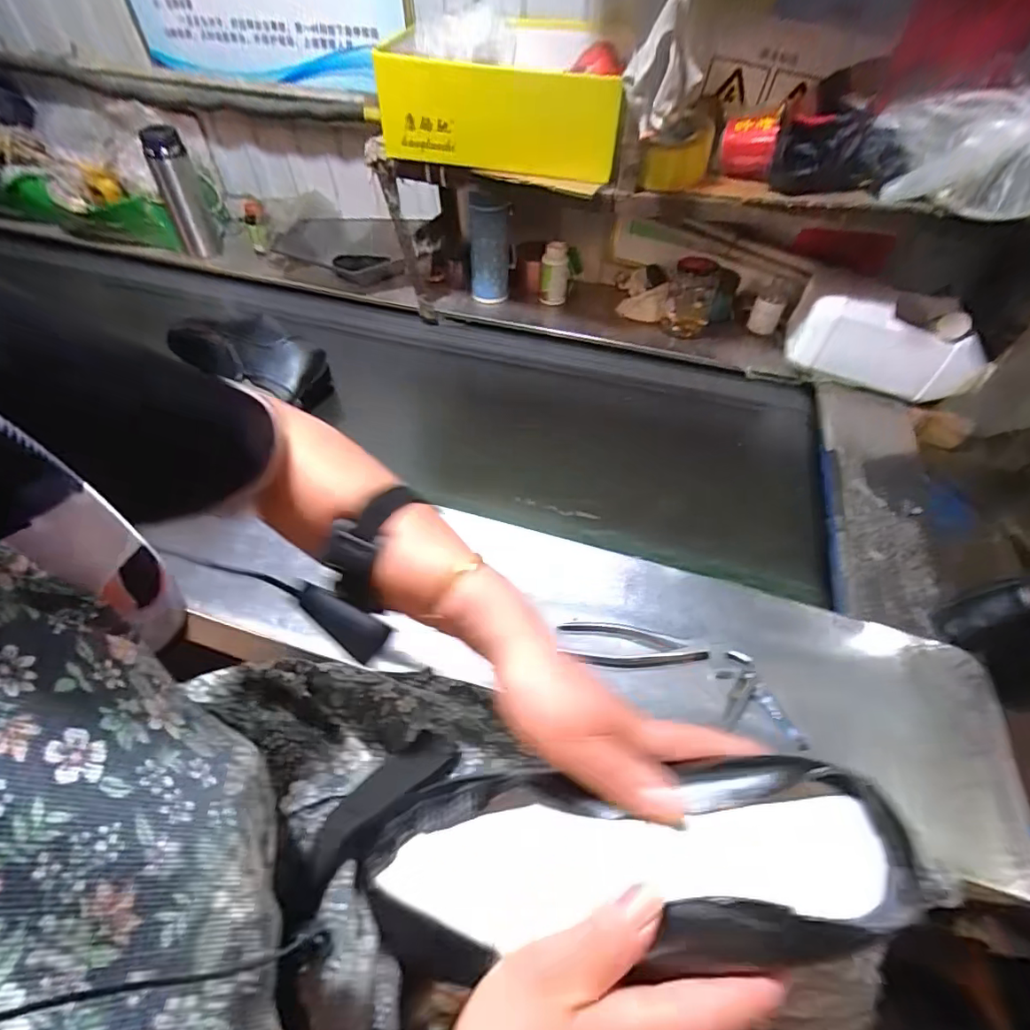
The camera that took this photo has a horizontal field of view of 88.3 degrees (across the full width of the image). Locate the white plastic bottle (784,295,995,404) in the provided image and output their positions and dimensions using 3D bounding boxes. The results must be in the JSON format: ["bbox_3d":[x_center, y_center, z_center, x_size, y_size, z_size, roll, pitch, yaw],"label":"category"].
[{"bbox_3d":[0.590,-0.267,0.845,0.274,0.139,0.075,20,52,15],"label":"white plastic bottle"}]

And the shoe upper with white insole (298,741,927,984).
[{"bbox_3d":[0.034,0.173,0.282,0.284,0.057,0.109,-9,47,17],"label":"shoe upper with white insole"}]

